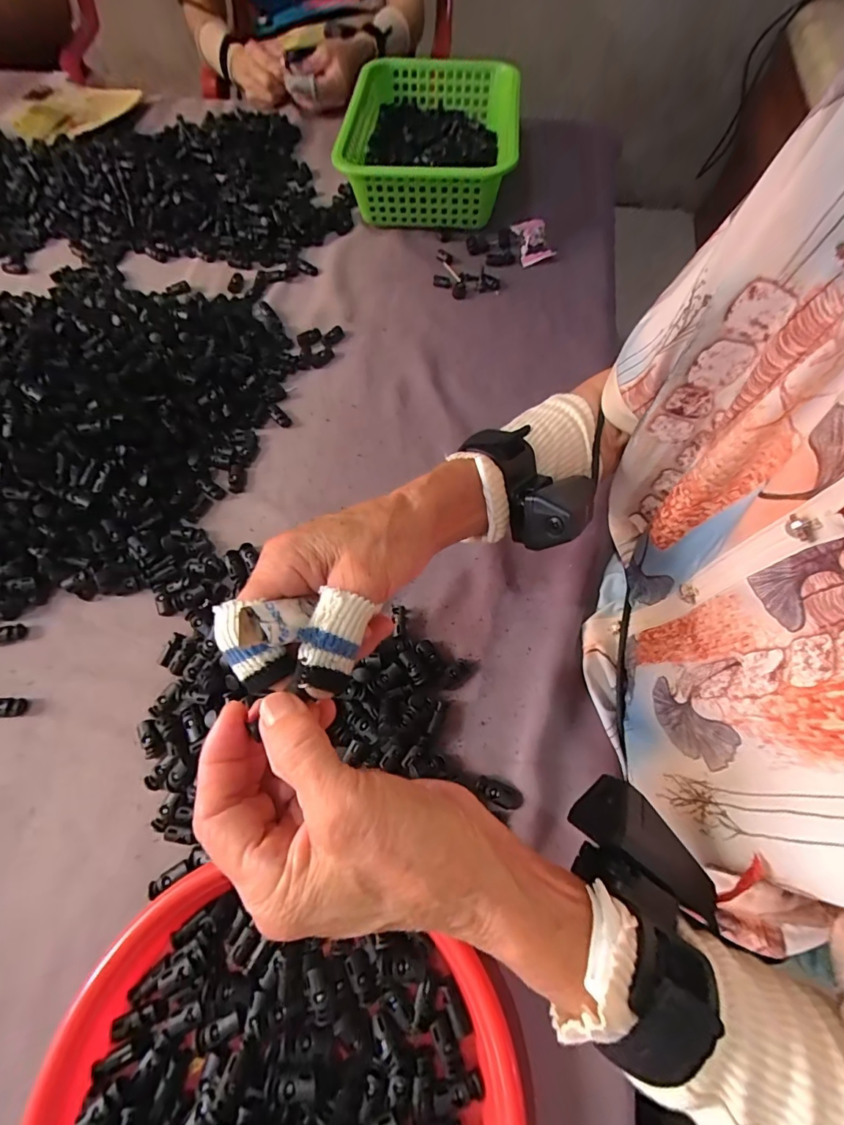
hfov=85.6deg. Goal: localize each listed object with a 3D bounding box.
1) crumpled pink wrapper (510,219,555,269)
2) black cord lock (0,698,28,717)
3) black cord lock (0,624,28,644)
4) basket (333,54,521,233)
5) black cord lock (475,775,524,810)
[{"bbox_3d":[0.142,-0.408,0.579,0.041,0.023,0.056,-15,66,-7],"label":"crumpled pink wrapper"},{"bbox_3d":[-0.320,0.111,0.348,0.031,0.007,0.014,-3,65,-1],"label":"black cord lock"},{"bbox_3d":[-0.342,0.059,0.372,0.035,0.007,0.014,-13,65,-6],"label":"black cord lock"},{"bbox_3d":[0.017,-0.570,0.622,0.214,0.080,0.312,7,65,3],"label":"basket"},{"bbox_3d":[0.055,0.163,0.323,0.033,0.006,0.015,19,66,8],"label":"black cord lock"}]

